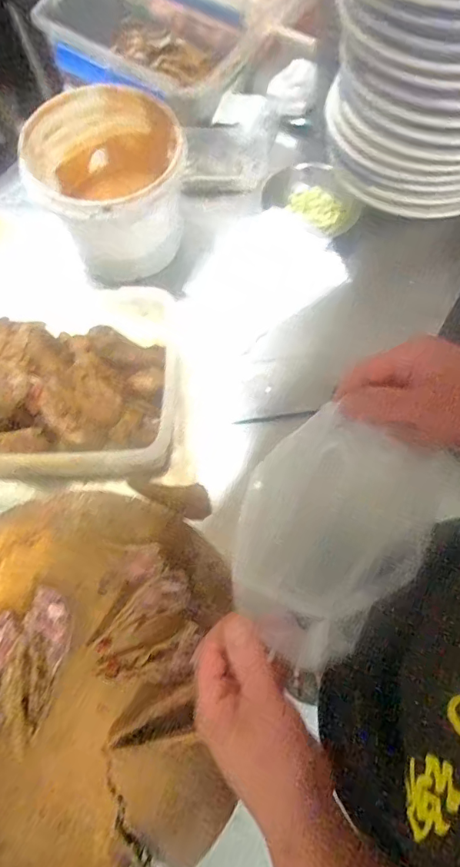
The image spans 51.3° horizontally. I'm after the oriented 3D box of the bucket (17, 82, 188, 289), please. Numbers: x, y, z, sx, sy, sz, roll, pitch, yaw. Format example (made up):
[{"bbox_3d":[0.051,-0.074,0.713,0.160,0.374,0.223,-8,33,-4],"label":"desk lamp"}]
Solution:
[{"bbox_3d":[-0.168,-0.357,0.730,0.208,0.185,0.205,-1,67,2],"label":"bucket"}]

